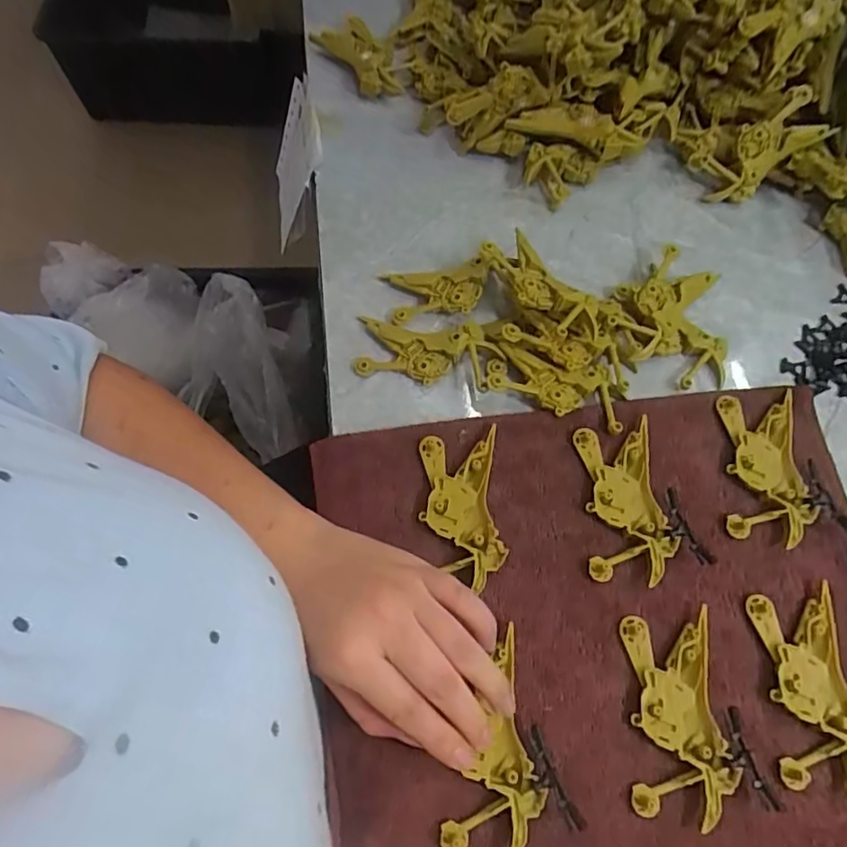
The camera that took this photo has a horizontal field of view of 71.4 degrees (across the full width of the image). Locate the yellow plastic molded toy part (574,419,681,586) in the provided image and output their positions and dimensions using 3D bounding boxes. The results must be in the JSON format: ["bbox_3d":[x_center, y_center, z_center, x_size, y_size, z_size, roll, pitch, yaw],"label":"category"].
[{"bbox_3d":[0.125,0.048,0.370,0.051,0.010,0.099,0,66,-2],"label":"yellow plastic molded toy part"}]

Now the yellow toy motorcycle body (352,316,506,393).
[{"bbox_3d":[0.003,-0.051,0.409,0.100,0.017,0.046,10,66,3],"label":"yellow toy motorcycle body"}]

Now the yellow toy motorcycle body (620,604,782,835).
[{"bbox_3d":[0.144,0.157,0.320,0.062,0.014,0.099,2,66,-1],"label":"yellow toy motorcycle body"}]

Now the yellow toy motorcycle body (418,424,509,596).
[{"bbox_3d":[0.025,0.049,0.363,0.047,0.010,0.098,-6,64,-4],"label":"yellow toy motorcycle body"}]

